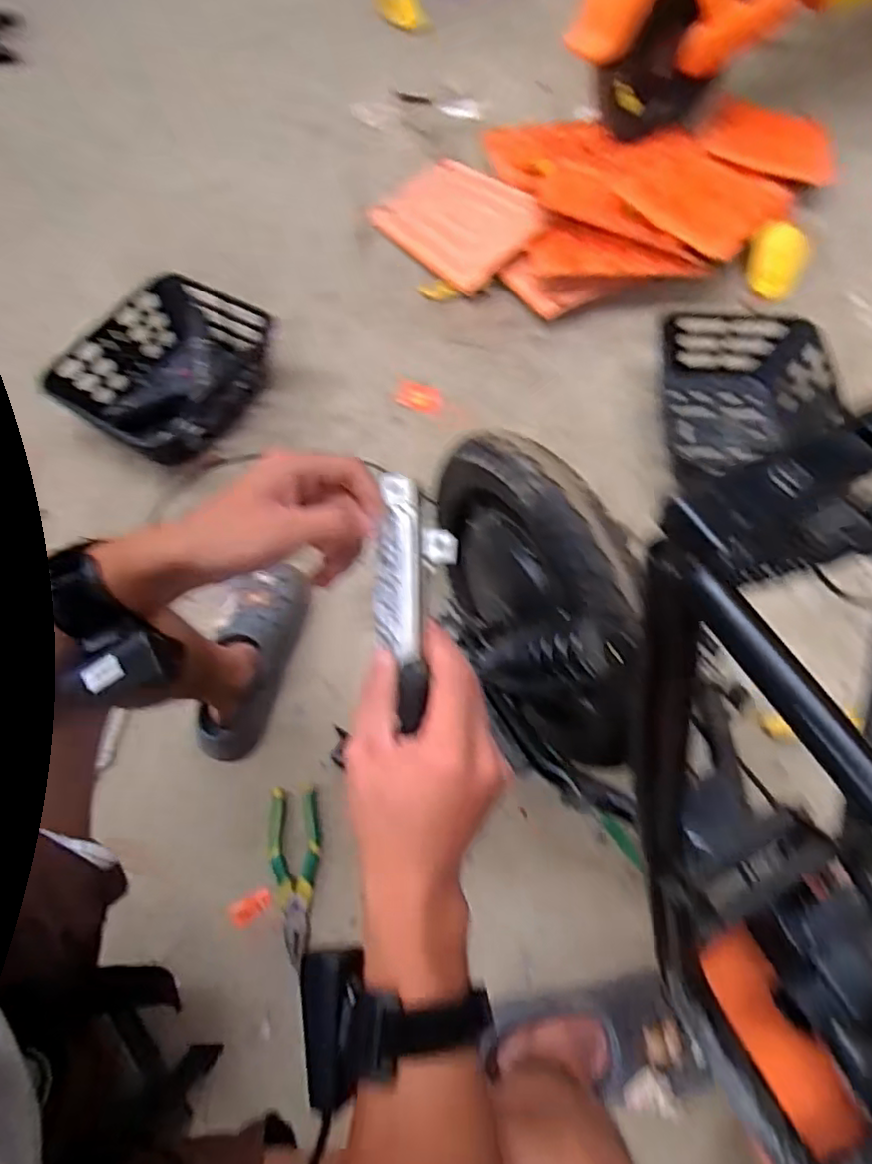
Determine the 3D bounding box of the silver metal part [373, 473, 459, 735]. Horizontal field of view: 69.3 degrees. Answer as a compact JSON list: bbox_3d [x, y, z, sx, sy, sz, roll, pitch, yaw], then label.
[{"bbox_3d":[-0.013,0.006,0.366,0.048,0.046,0.149,-2,70,-1],"label":"silver metal part"}]

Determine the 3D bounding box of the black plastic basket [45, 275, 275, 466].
[{"bbox_3d":[-0.445,-0.356,1.071,0.275,0.107,0.313,27,67,13],"label":"black plastic basket"}]

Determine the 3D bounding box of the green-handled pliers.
[{"bbox_3d":[-0.173,0.351,0.766,0.062,0.028,0.195,-5,64,-2],"label":"green-handled pliers"}]

